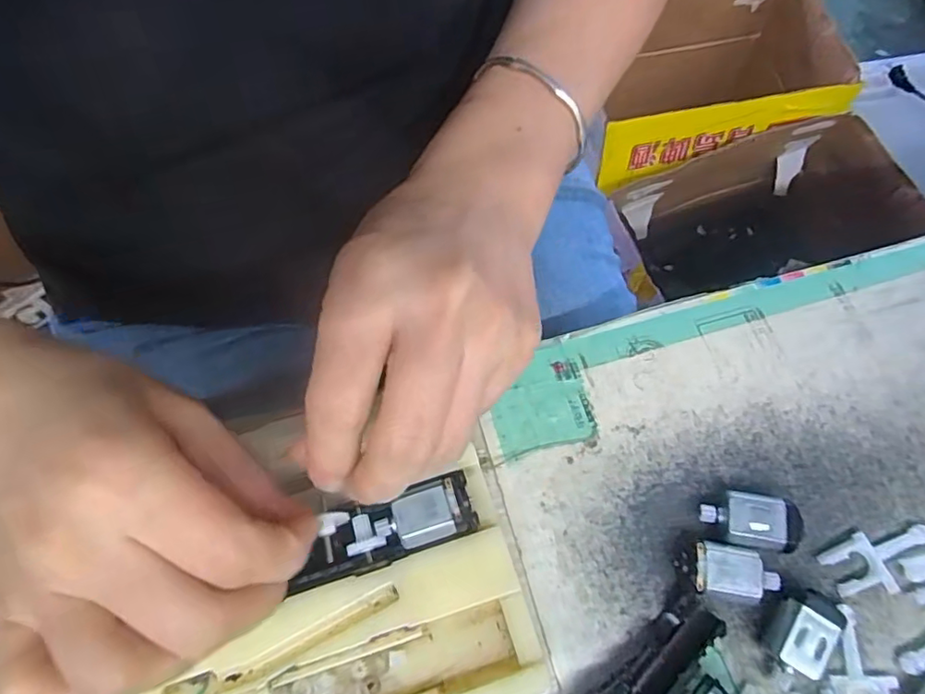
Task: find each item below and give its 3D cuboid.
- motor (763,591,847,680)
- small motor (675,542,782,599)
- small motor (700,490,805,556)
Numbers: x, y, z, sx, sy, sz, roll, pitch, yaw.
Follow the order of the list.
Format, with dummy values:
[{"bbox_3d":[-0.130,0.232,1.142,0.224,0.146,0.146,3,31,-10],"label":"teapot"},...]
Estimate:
[{"bbox_3d":[0.116,0.098,0.196,0.017,0.016,0.026,34,74,15],"label":"motor"},{"bbox_3d":[0.095,0.081,0.206,0.033,0.015,0.017,3,68,4],"label":"small motor"},{"bbox_3d":[0.106,0.065,0.211,0.031,0.016,0.018,10,69,7],"label":"small motor"}]

